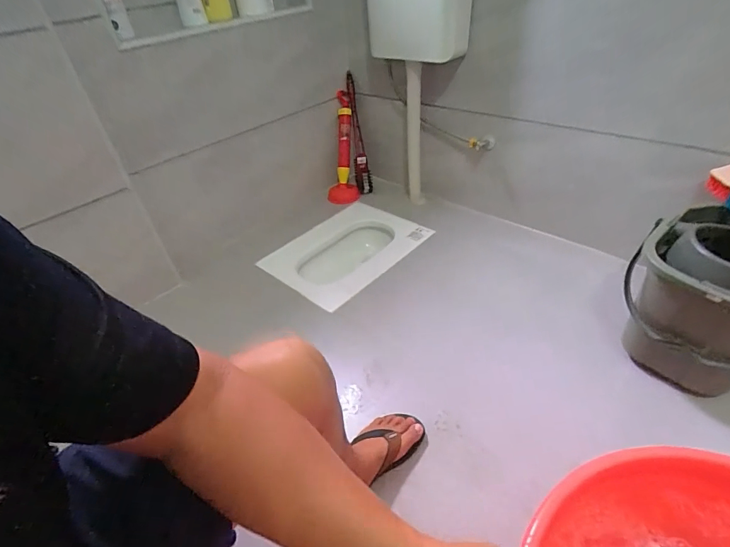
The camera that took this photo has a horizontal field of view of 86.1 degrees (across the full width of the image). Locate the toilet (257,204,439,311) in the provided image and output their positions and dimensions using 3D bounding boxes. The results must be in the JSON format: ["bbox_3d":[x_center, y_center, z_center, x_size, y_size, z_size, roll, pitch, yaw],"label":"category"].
[{"bbox_3d":[-0.081,-0.078,1.459,0.425,0.118,0.537,29,50,34],"label":"toilet"}]

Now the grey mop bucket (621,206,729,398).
[{"bbox_3d":[0.756,0.051,0.866,0.296,0.307,0.328,23,47,30],"label":"grey mop bucket"}]

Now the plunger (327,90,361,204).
[{"bbox_3d":[-0.083,-0.525,1.664,0.116,0.439,0.119,4,19,10],"label":"plunger"}]

